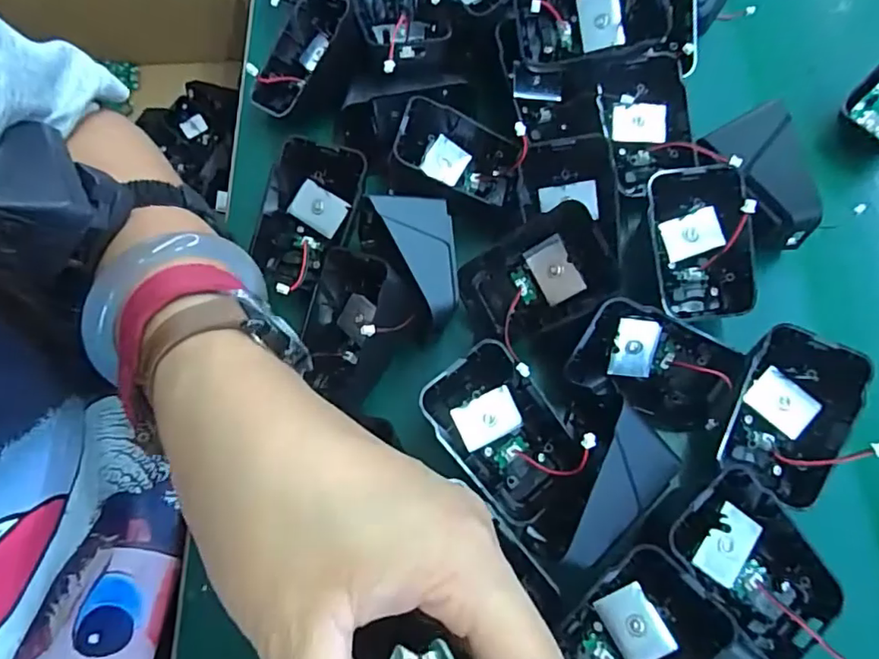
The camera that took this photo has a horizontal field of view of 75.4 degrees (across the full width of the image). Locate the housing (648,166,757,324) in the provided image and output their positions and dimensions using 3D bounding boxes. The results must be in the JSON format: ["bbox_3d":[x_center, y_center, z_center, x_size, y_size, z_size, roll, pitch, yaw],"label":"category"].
[{"bbox_3d":[0.122,-0.040,0.268,0.043,0.016,0.069,-2,101,15],"label":"housing"}]

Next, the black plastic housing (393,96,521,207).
[{"bbox_3d":[0.009,-0.086,0.283,0.062,0.014,0.044,18,60,-14],"label":"black plastic housing"}]

